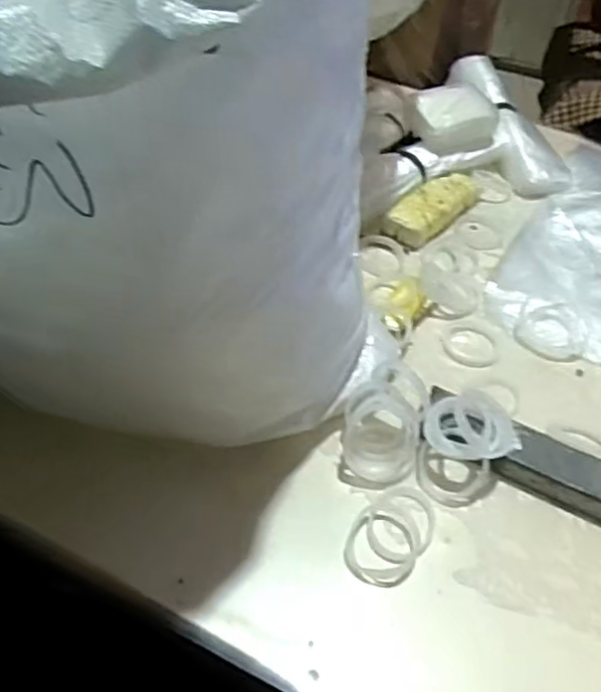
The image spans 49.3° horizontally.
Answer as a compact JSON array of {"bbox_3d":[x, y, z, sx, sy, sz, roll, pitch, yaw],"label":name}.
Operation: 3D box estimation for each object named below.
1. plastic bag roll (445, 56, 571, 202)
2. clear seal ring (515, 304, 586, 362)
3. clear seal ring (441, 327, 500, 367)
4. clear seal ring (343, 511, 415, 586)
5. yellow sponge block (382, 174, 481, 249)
[{"bbox_3d":[0.303,-0.338,0.977,0.088,0.075,0.299,-9,48,-15],"label":"plastic bag roll"},{"bbox_3d":[0.270,-0.015,0.707,0.071,0.005,0.062,3,73,5],"label":"clear seal ring"},{"bbox_3d":[0.179,0.000,0.691,0.056,0.004,0.060,3,46,-3],"label":"clear seal ring"},{"bbox_3d":[0.064,0.162,0.525,0.055,0.009,0.057,3,46,-3],"label":"clear seal ring"},{"bbox_3d":[0.174,-0.182,0.847,0.058,0.028,0.157,34,51,24],"label":"yellow sponge block"}]

